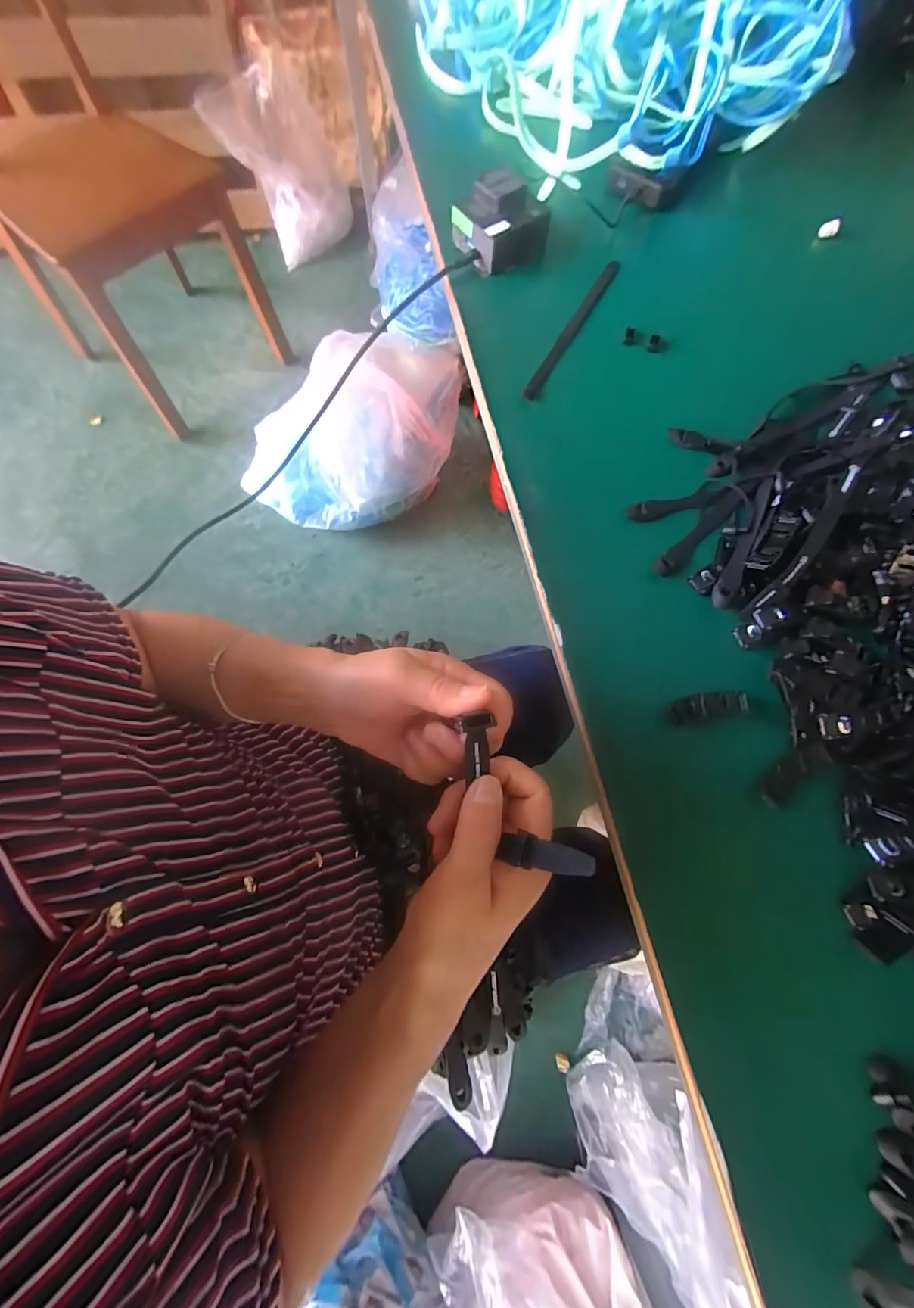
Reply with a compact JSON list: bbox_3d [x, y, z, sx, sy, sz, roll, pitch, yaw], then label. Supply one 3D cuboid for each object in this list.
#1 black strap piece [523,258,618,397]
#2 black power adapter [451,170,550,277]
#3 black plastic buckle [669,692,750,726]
[{"bbox_3d":[0.115,-0.322,0.447,0.015,0.006,0.206,27,74,7],"label":"black strap piece"},{"bbox_3d":[0.044,-0.435,0.460,0.085,0.044,0.069,-23,75,-9],"label":"black power adapter"},{"bbox_3d":[0.183,0.040,0.336,0.059,0.014,0.019,-9,73,-5],"label":"black plastic buckle"}]

